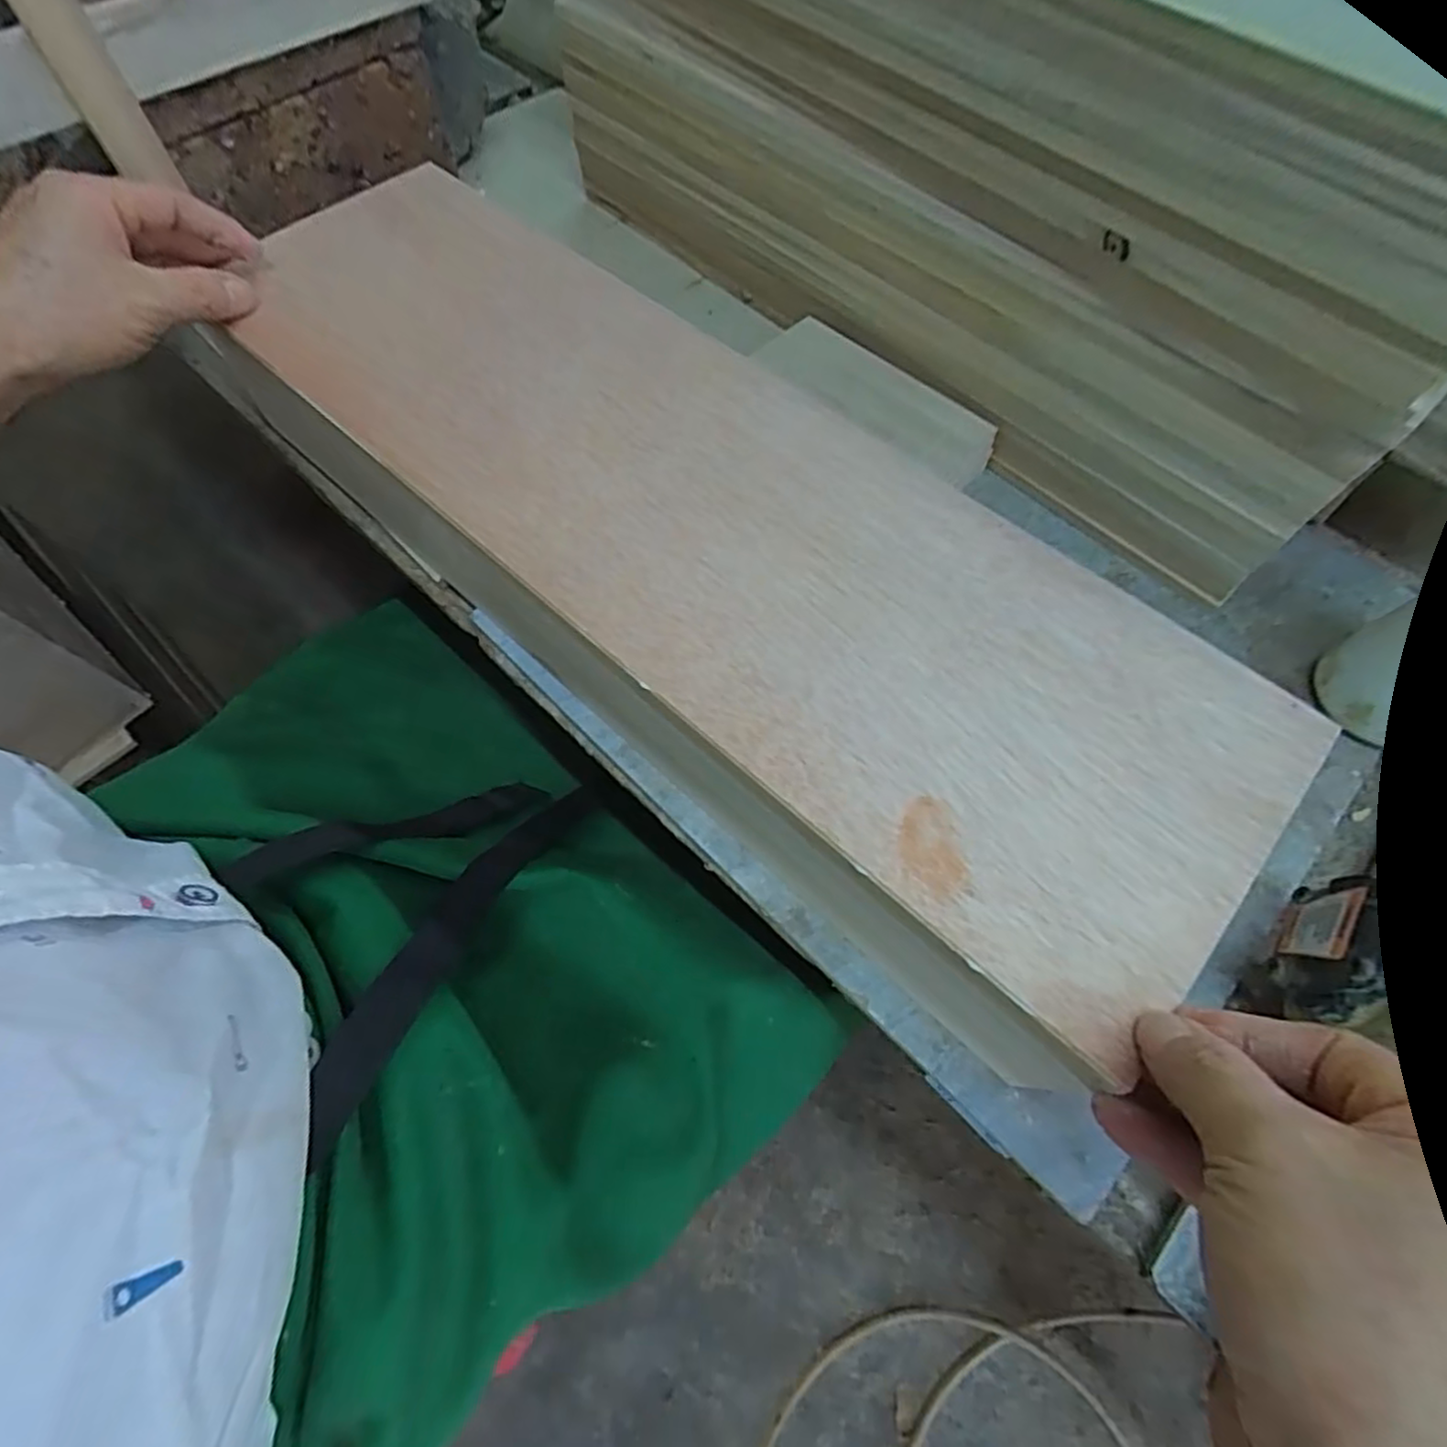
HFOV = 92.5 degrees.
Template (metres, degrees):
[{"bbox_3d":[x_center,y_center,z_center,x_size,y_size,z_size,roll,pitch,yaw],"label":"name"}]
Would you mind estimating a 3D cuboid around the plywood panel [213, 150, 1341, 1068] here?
[{"bbox_3d":[-0.020,-0.106,0.311,0.524,0.011,0.167,42,73,18],"label":"plywood panel"}]

